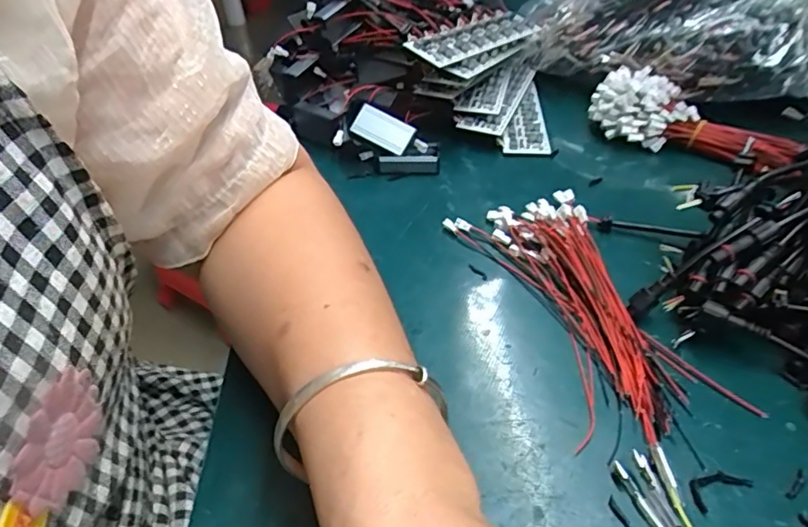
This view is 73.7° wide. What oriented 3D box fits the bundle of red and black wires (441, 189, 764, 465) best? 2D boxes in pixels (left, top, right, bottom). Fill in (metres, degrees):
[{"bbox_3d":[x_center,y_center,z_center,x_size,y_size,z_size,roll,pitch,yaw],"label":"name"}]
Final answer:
[{"bbox_3d":[0.100,0.016,0.317,0.089,0.014,0.190,-9,38,-10],"label":"bundle of red and black wires"}]

